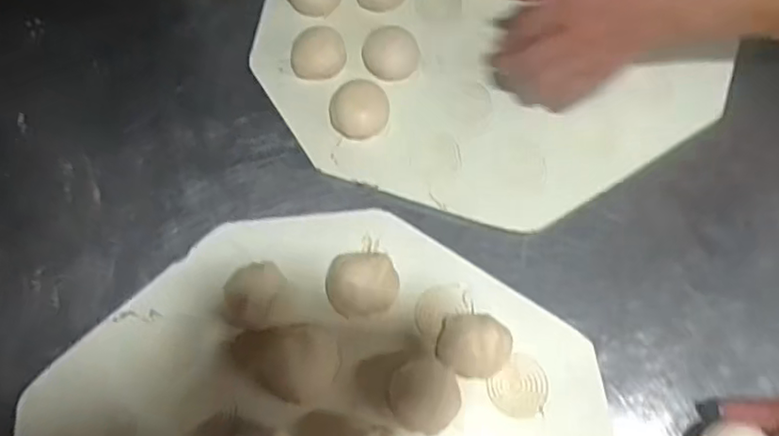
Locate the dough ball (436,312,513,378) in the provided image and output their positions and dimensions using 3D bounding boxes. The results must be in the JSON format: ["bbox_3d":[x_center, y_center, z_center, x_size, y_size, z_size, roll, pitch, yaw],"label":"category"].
[{"bbox_3d":[0.060,0.090,0.442,0.052,0.035,0.042,2,67,1],"label":"dough ball"}]

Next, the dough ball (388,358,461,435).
[{"bbox_3d":[0.025,0.121,0.424,0.046,0.041,0.043,0,67,0],"label":"dough ball"}]

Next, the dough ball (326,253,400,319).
[{"bbox_3d":[-0.019,0.049,0.461,0.050,0.032,0.043,-17,67,-7],"label":"dough ball"}]

